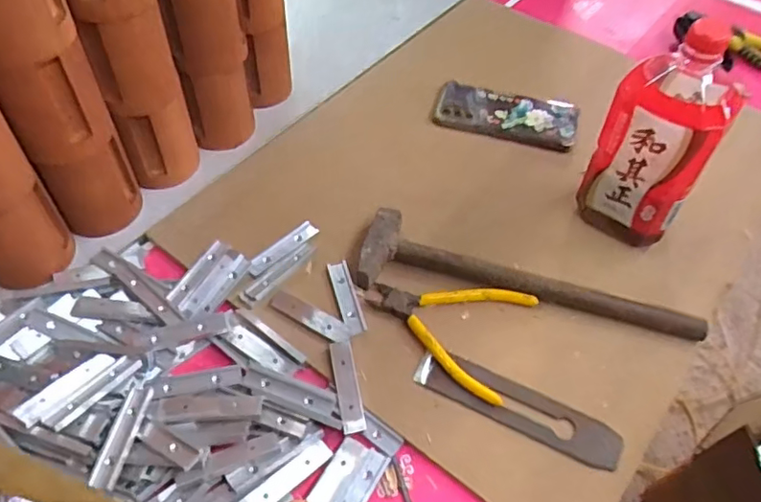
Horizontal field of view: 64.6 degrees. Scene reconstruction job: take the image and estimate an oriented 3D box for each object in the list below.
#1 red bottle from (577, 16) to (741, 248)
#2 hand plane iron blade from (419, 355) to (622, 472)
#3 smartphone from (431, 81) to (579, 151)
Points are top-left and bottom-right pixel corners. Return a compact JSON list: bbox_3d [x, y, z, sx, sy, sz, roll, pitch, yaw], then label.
[{"bbox_3d":[0.255,-0.104,0.549,0.095,0.206,0.082,28,56,18],"label":"red bottle"},{"bbox_3d":[0.114,0.129,0.502,0.172,0.009,0.044,24,53,18],"label":"hand plane iron blade"},{"bbox_3d":[0.148,-0.164,0.716,0.165,0.016,0.072,15,53,9],"label":"smartphone"}]

